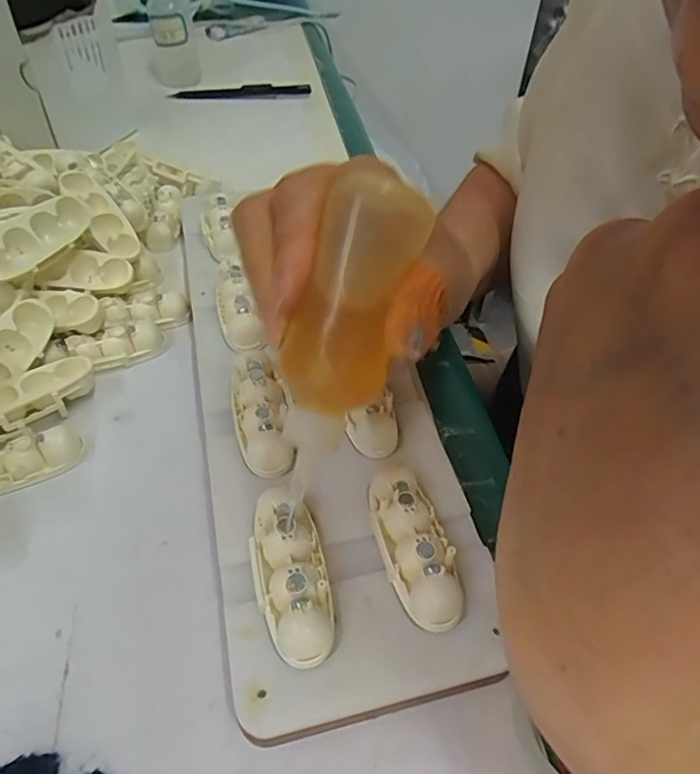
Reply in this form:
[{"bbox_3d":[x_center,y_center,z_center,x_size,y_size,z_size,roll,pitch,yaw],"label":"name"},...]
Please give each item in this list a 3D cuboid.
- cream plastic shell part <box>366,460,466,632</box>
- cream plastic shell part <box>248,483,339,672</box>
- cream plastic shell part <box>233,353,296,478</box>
[{"bbox_3d":[0.023,0.056,0.205,0.023,0.017,0.061,-8,49,-11],"label":"cream plastic shell part"},{"bbox_3d":[-0.021,0.063,0.195,0.024,0.018,0.060,-10,50,-12],"label":"cream plastic shell part"},{"bbox_3d":[-0.038,0.011,0.242,0.023,0.015,0.056,-8,49,-10],"label":"cream plastic shell part"}]

